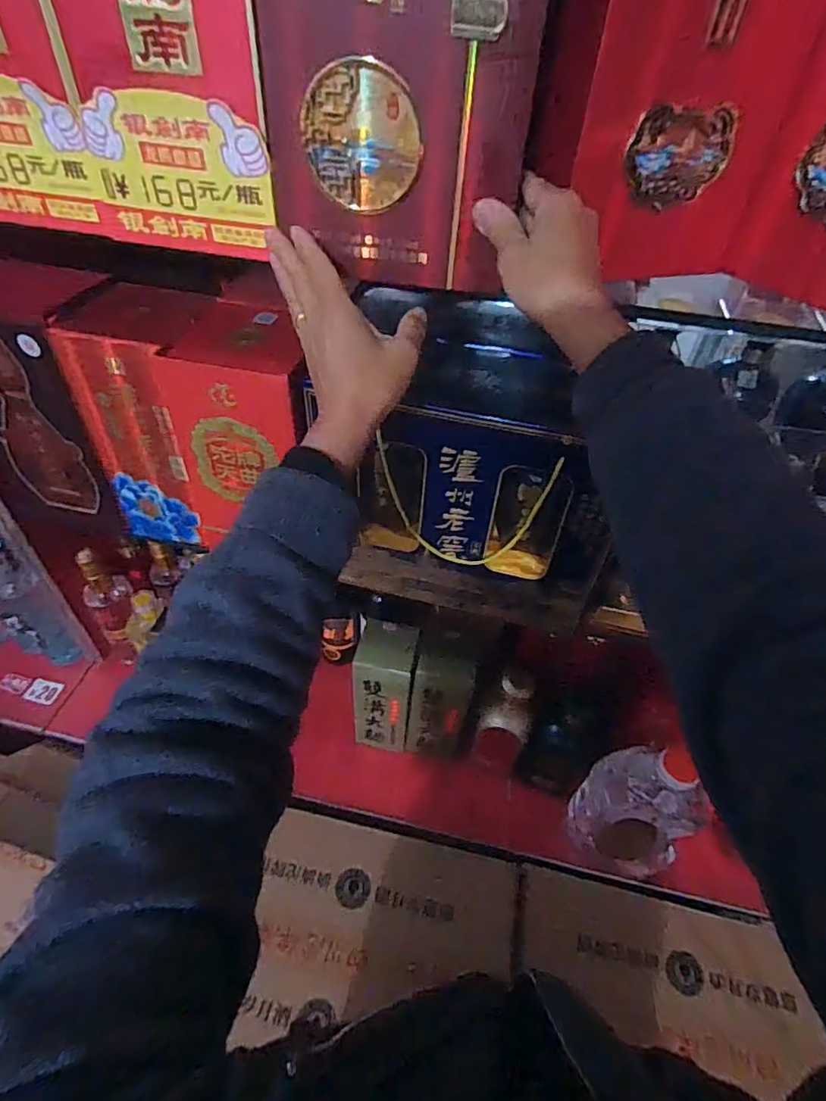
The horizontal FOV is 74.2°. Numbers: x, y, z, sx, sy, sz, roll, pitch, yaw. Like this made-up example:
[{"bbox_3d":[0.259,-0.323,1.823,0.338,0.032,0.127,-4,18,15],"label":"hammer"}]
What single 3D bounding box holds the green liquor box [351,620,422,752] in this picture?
[{"bbox_3d":[-0.042,0.218,0.863,0.096,0.232,0.096,7,47,3],"label":"green liquor box"}]

